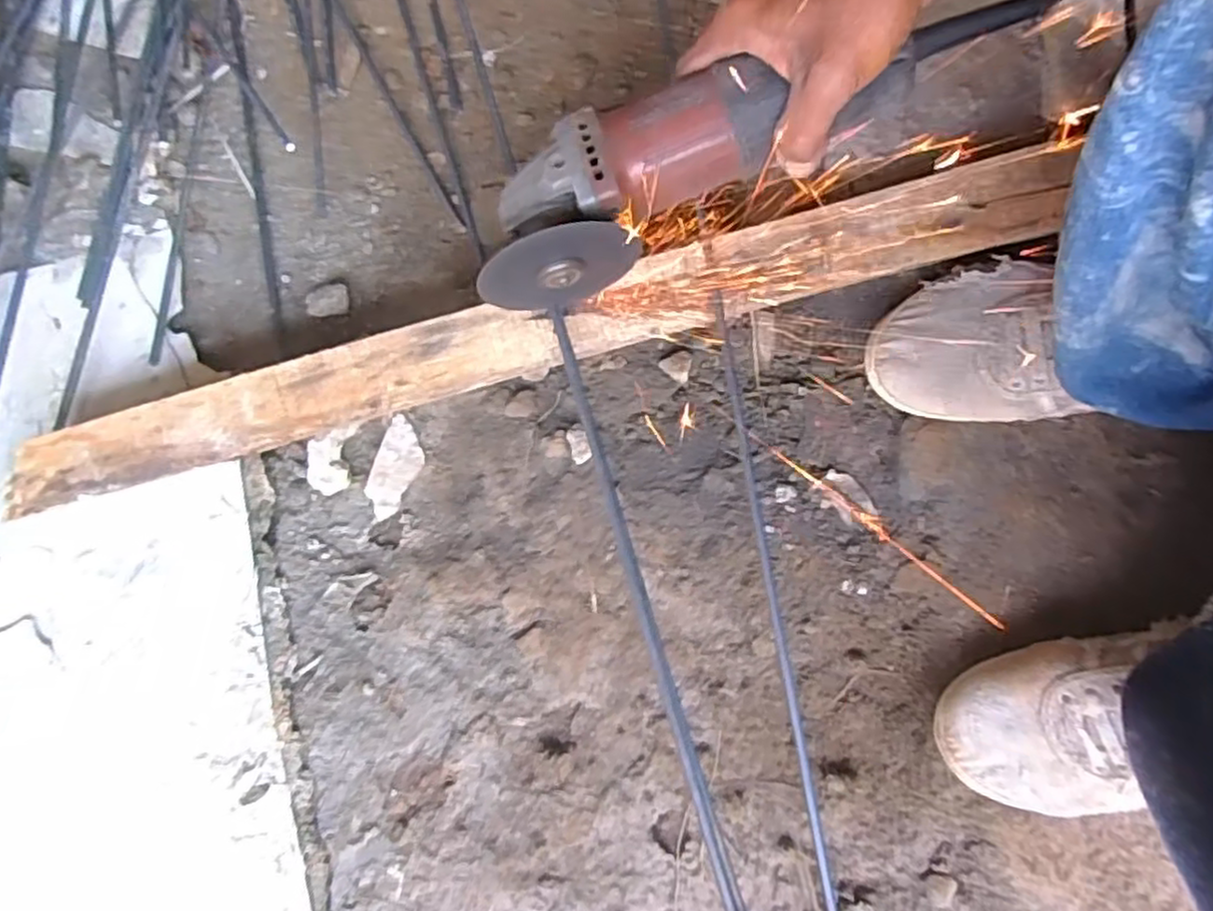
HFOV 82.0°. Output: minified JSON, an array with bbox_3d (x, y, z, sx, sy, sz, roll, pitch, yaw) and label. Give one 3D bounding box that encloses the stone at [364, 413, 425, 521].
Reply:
[{"bbox_3d":[-0.172,0.010,0.569,0.035,0.010,0.081,21,81,4],"label":"stone"}]

